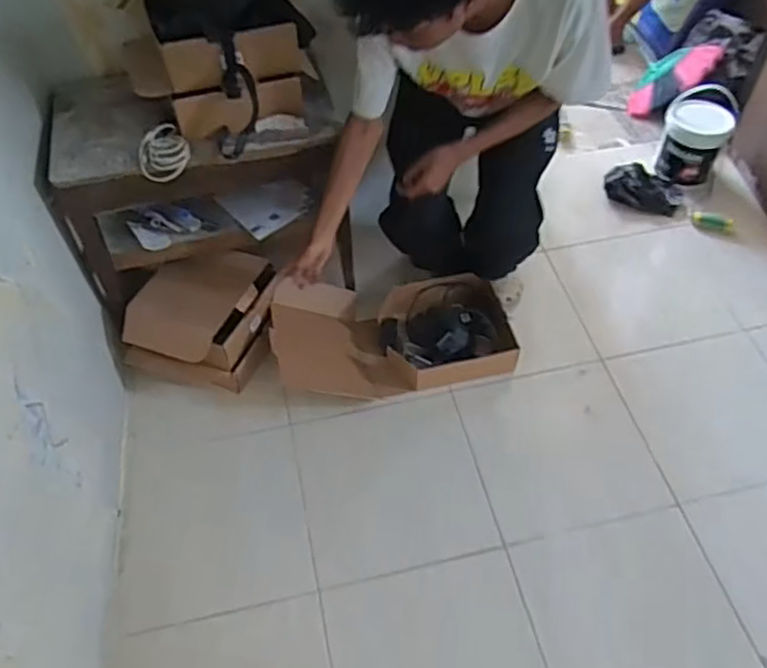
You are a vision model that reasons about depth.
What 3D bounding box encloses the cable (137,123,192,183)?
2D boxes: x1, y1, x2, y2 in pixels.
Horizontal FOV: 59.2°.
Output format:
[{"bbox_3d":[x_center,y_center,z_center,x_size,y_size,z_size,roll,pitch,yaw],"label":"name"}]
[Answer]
[{"bbox_3d":[-0.427,-0.350,1.314,0.101,0.066,0.074,-20,54,-14],"label":"cable"}]

